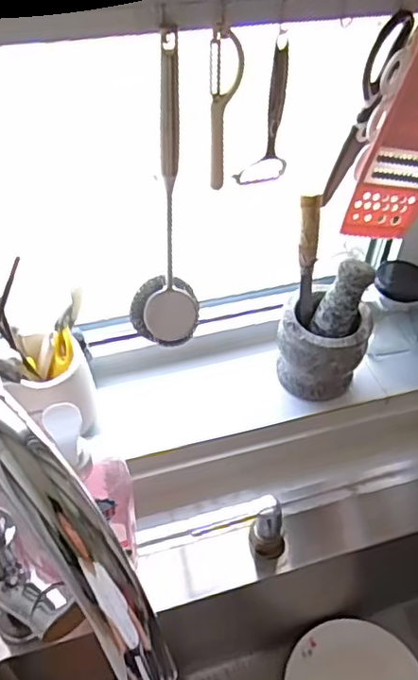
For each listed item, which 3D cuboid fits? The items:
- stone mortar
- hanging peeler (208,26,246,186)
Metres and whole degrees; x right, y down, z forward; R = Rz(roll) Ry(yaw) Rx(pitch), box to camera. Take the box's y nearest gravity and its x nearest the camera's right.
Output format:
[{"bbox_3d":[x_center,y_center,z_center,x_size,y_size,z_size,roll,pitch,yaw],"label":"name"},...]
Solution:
[{"bbox_3d":[0.130,0.014,0.736,0.101,0.104,0.084,15,48,10],"label":"stone mortar"},{"bbox_3d":[0.013,-0.208,0.570,0.028,0.146,0.025,7,47,3],"label":"hanging peeler"}]

